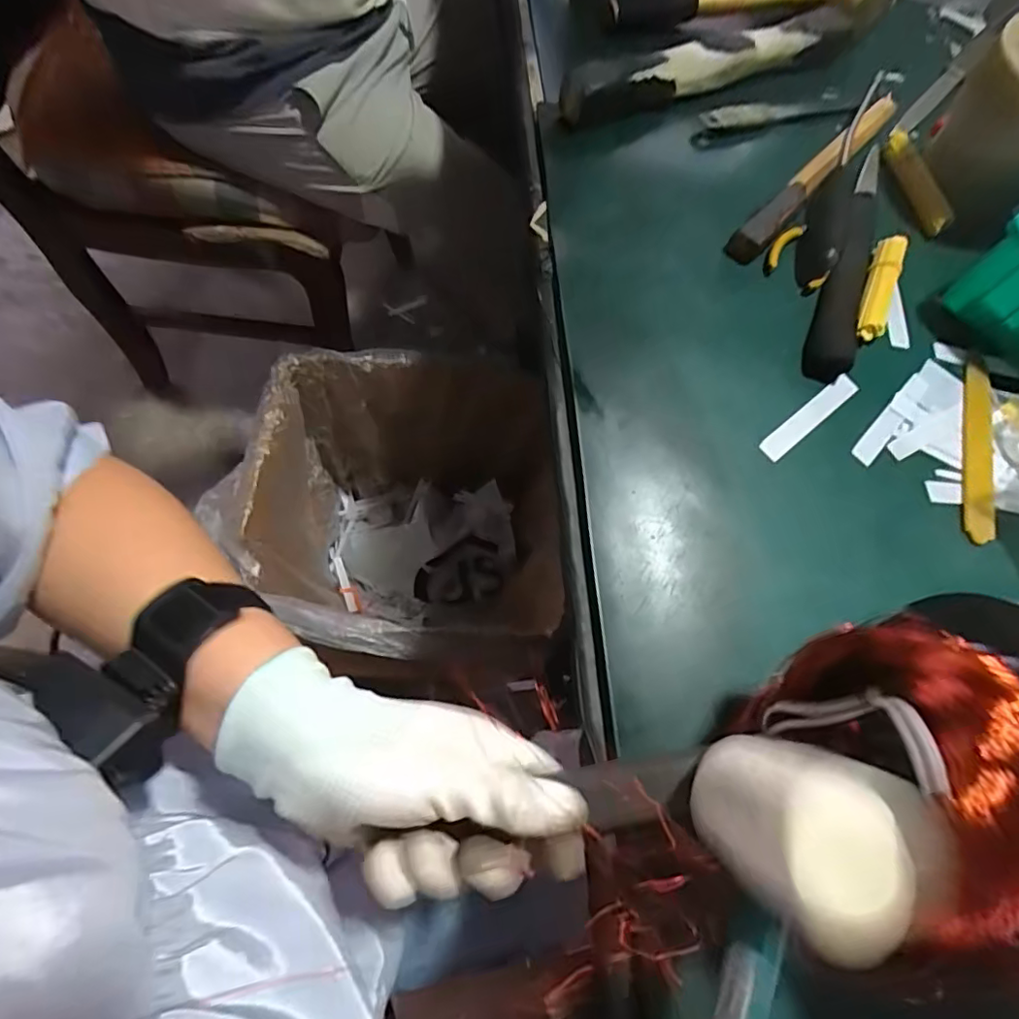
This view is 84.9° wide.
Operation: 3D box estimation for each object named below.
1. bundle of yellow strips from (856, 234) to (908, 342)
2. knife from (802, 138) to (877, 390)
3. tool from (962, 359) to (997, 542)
[{"bbox_3d":[0.277,-0.166,0.421,0.023,0.022,0.097,24,67,4],"label":"bundle of yellow strips"},{"bbox_3d":[0.264,-0.199,0.426,0.031,0.022,0.246,23,66,3],"label":"knife"},{"bbox_3d":[0.324,-0.044,0.384,0.021,0.008,0.149,21,66,2],"label":"tool"}]

